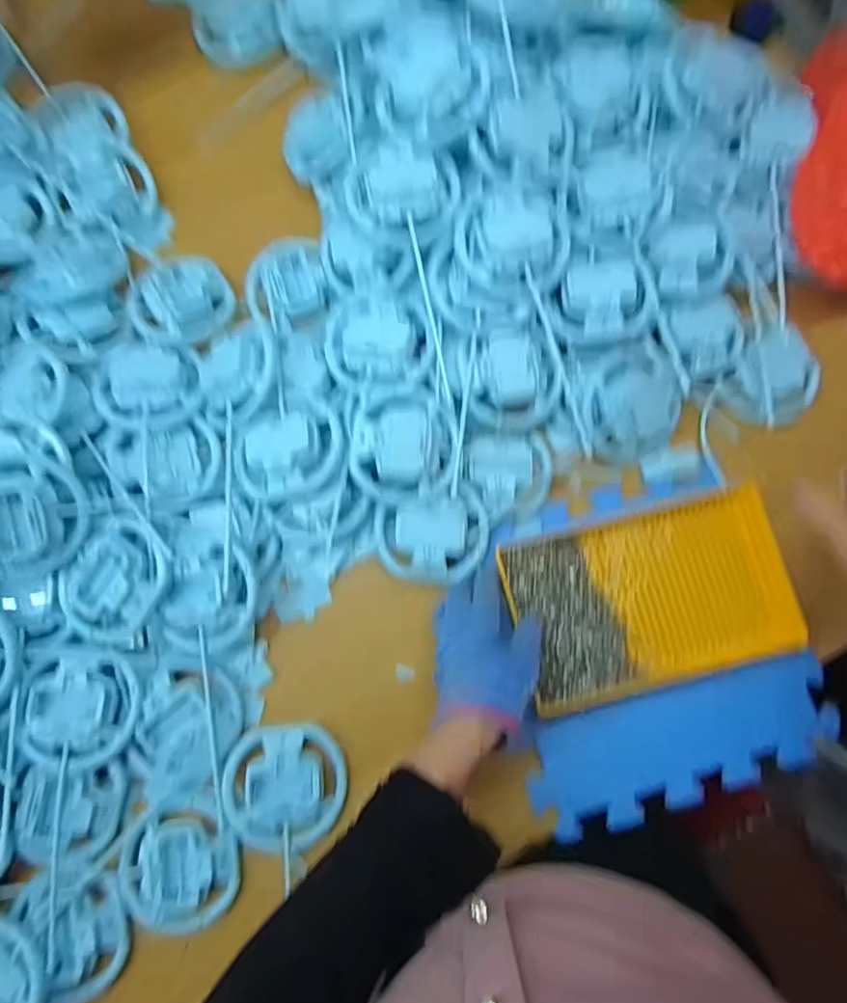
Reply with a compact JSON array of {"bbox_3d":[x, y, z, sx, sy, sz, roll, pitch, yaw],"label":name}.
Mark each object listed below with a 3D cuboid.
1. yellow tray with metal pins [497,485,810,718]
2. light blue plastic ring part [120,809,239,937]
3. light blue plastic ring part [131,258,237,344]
[{"bbox_3d":[0.203,0.088,0.534,0.237,0.033,0.148,-13,81,-3],"label":"yellow tray with metal pins"},{"bbox_3d":[-0.209,0.314,0.502,0.097,0.019,0.096,-2,80,-1],"label":"light blue plastic ring part"},{"bbox_3d":[-0.237,-0.198,0.576,0.094,0.021,0.094,0,80,-1],"label":"light blue plastic ring part"}]

